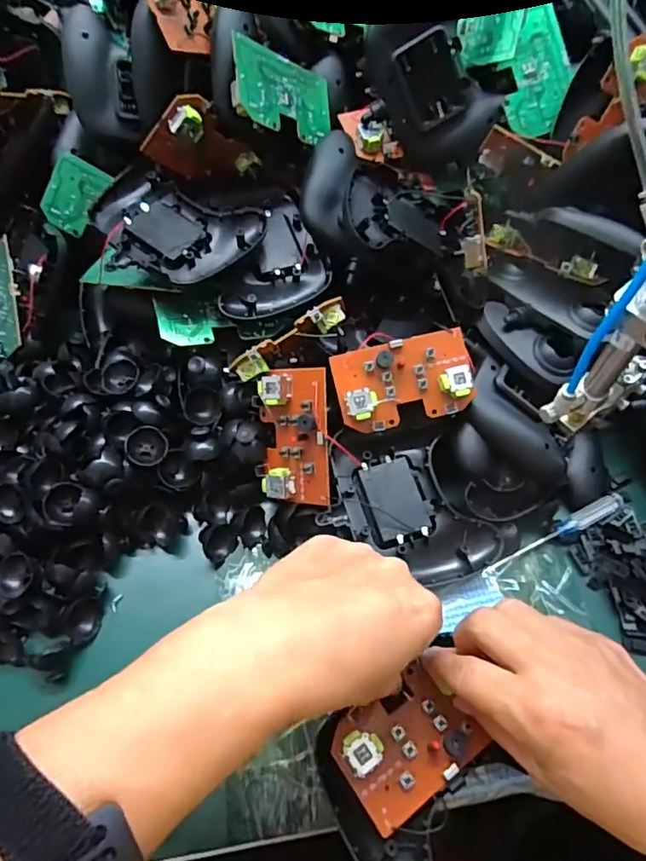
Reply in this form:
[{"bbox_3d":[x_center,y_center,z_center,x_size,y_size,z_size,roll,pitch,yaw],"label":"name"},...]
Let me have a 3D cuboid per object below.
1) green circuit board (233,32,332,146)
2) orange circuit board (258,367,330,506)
[{"bbox_3d":[-0.026,-0.241,0.401,0.089,0.006,0.054,-11,96,-46],"label":"green circuit board"},{"bbox_3d":[-0.021,0.004,0.374,0.049,0.014,0.090,0,97,26],"label":"orange circuit board"}]

